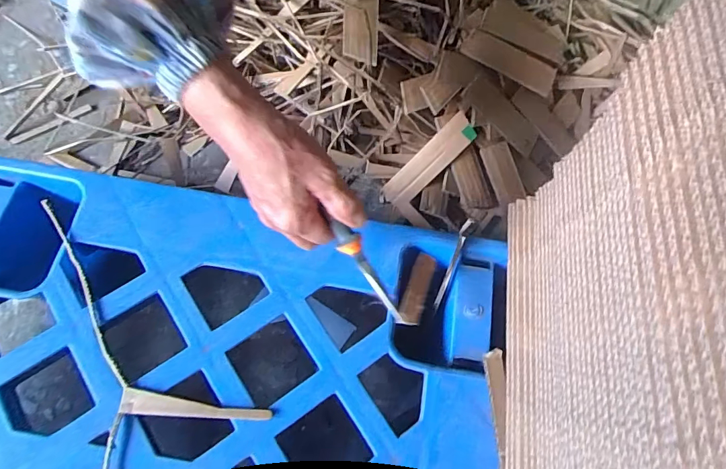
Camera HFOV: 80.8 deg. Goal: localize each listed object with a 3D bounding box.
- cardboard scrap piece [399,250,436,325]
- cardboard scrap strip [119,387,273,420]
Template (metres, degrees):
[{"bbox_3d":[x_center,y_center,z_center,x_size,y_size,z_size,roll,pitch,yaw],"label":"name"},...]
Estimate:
[{"bbox_3d":[0.046,0.044,0.363,0.018,0.004,0.062,18,69,5],"label":"cardboard scrap piece"},{"bbox_3d":[-0.135,0.142,0.348,0.118,0.009,0.018,7,68,0],"label":"cardboard scrap strip"}]

